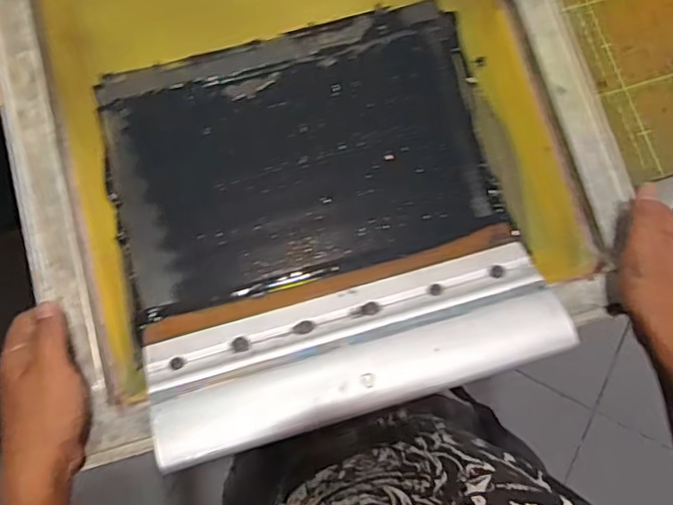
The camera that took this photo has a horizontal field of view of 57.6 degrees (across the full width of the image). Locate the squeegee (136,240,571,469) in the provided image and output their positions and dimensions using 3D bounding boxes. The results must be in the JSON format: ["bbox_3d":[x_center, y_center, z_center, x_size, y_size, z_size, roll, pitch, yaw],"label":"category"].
[{"bbox_3d":[0.015,0.074,0.452,0.296,0.036,0.099,-15,51,-5],"label":"squeegee"}]

